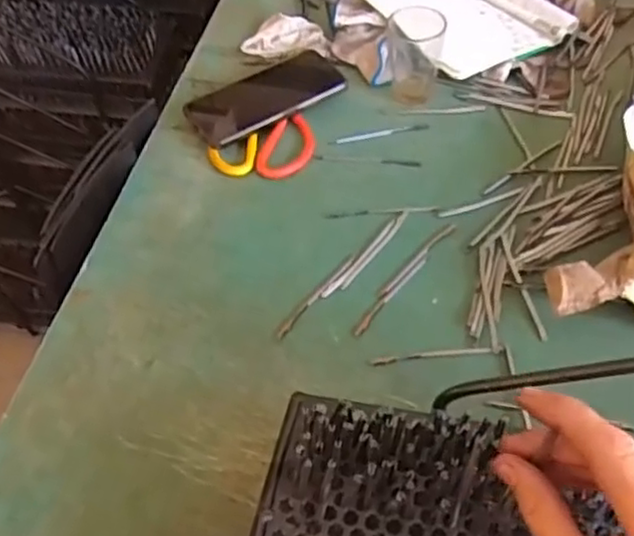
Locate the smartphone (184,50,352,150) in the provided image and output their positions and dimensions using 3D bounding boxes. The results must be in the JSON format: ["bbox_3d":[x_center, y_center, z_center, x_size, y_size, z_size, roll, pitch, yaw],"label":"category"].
[{"bbox_3d":[-0.053,-0.178,0.717,0.159,0.009,0.065,-31,71,-18],"label":"smartphone"}]

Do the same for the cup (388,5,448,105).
[{"bbox_3d":[0.103,-0.227,0.732,0.061,0.085,0.057,6,52,9],"label":"cup"}]

